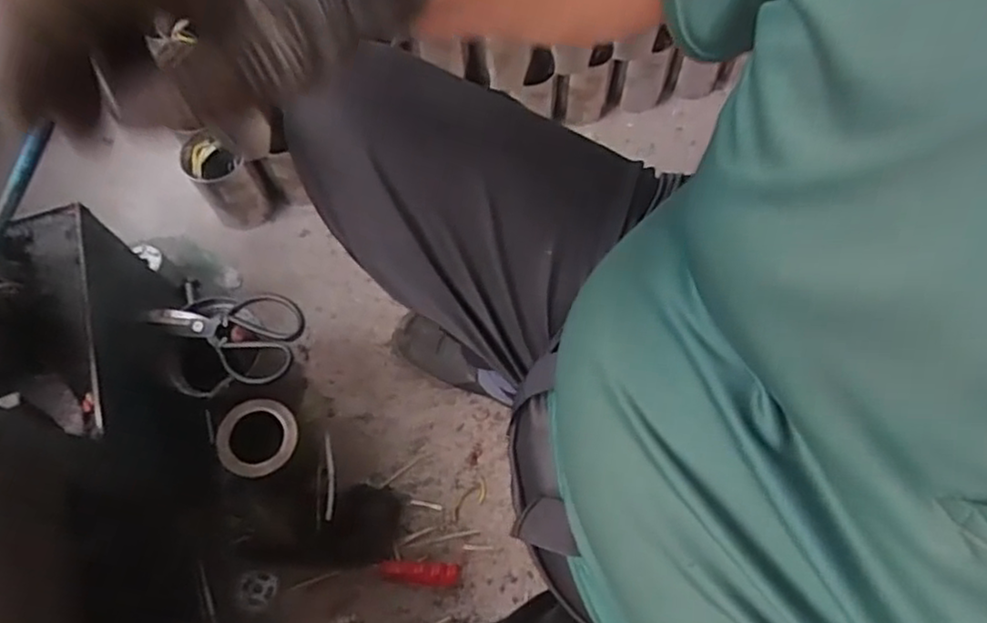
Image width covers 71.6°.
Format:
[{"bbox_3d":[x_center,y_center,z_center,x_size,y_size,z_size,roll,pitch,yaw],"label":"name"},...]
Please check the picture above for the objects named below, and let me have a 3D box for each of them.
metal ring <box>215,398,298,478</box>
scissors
[{"bbox_3d":[-0.270,0.143,0.780,0.087,0.014,0.087,26,70,12],"label":"metal ring"},{"bbox_3d":[-0.305,0.023,0.767,0.184,0.023,0.099,8,67,6],"label":"scissors"}]

